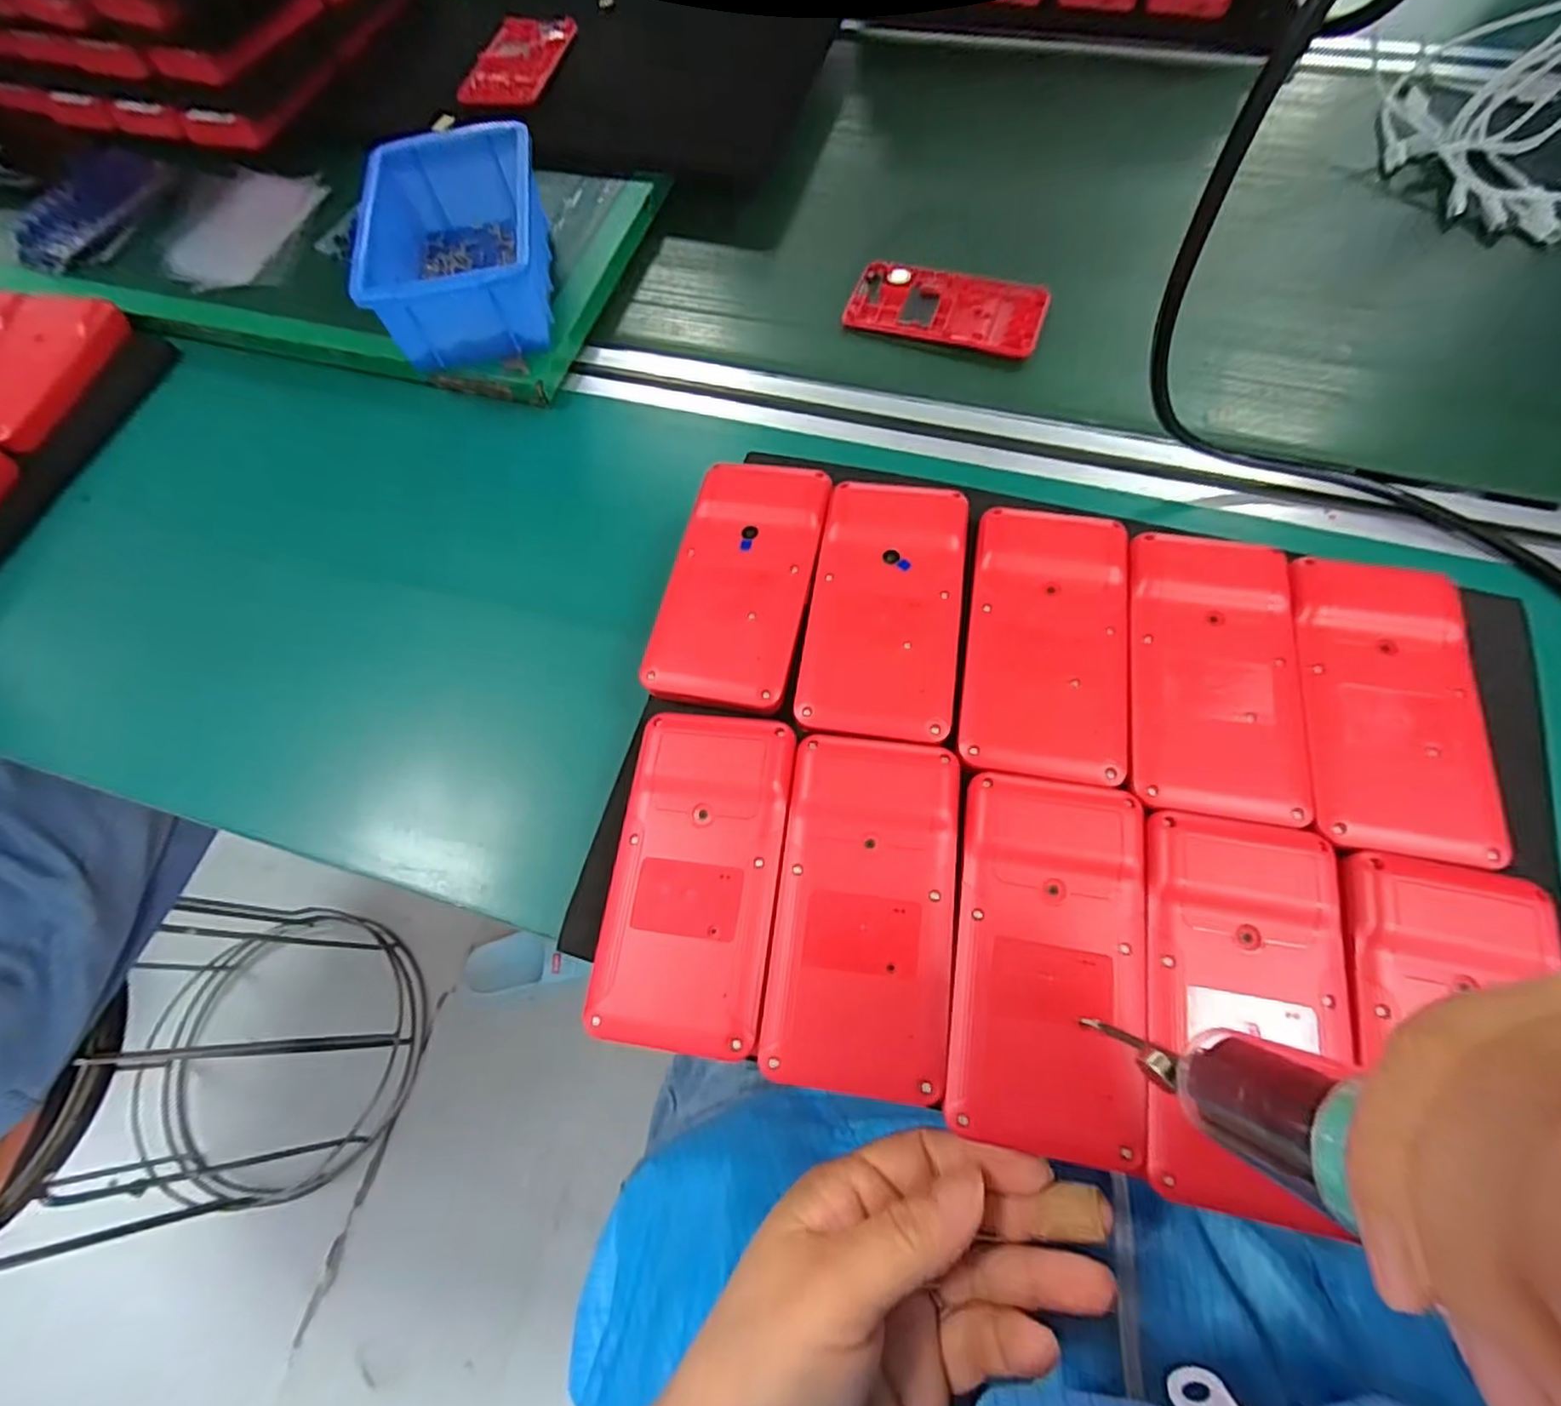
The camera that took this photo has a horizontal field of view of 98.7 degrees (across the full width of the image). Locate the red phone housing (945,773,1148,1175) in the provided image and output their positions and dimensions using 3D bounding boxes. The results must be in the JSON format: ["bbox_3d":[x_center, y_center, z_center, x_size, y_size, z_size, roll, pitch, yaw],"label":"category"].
[{"bbox_3d":[0.091,0.085,0.227,0.061,0.012,0.116,8,66,7],"label":"red phone housing"}]

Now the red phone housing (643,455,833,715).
[{"bbox_3d":[-0.018,-0.055,0.294,0.062,0.009,0.119,11,67,8],"label":"red phone housing"}]

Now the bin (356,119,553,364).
[{"bbox_3d":[-0.190,-0.277,0.404,0.095,0.049,0.146,-9,65,-1],"label":"bin"}]

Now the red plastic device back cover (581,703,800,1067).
[{"bbox_3d":[-0.031,0.062,0.249,0.061,0.012,0.118,6,66,6],"label":"red plastic device back cover"}]

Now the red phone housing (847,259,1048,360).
[{"bbox_3d":[0.104,-0.250,0.420,0.119,0.011,0.057,18,68,11],"label":"red phone housing"}]

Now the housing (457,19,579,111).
[{"bbox_3d":[-0.196,-0.494,0.514,0.061,0.011,0.119,10,67,8],"label":"housing"}]

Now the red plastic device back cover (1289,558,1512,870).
[{"bbox_3d":[0.230,-0.001,0.249,0.061,0.008,0.116,9,66,7],"label":"red plastic device back cover"}]

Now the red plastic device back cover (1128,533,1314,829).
[{"bbox_3d":[0.169,-0.014,0.260,0.061,0.008,0.116,8,66,7],"label":"red plastic device back cover"}]

